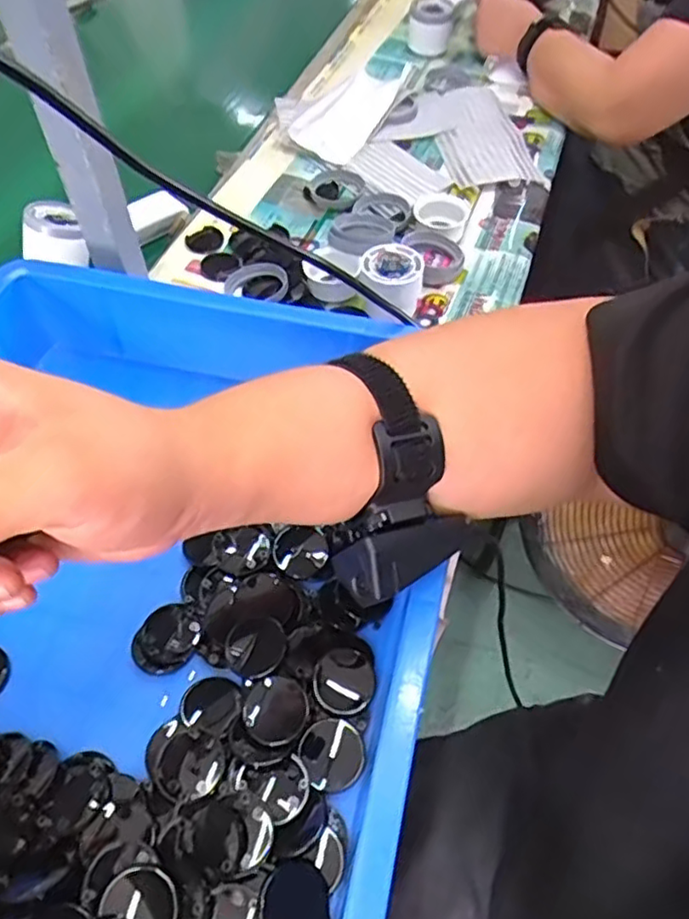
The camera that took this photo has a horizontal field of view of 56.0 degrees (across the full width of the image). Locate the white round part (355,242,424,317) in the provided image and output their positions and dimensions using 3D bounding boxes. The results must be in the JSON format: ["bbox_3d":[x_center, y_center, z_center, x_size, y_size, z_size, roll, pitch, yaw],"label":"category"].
[{"bbox_3d":[0.042,-0.158,0.579,0.055,0.048,0.050,-1,53,1],"label":"white round part"}]

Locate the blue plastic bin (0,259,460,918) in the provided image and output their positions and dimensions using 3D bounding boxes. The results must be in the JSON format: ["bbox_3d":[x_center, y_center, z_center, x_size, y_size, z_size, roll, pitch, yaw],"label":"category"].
[{"bbox_3d":[-0.172,0.129,0.369,0.428,0.092,0.586,11,55,10],"label":"blue plastic bin"}]

